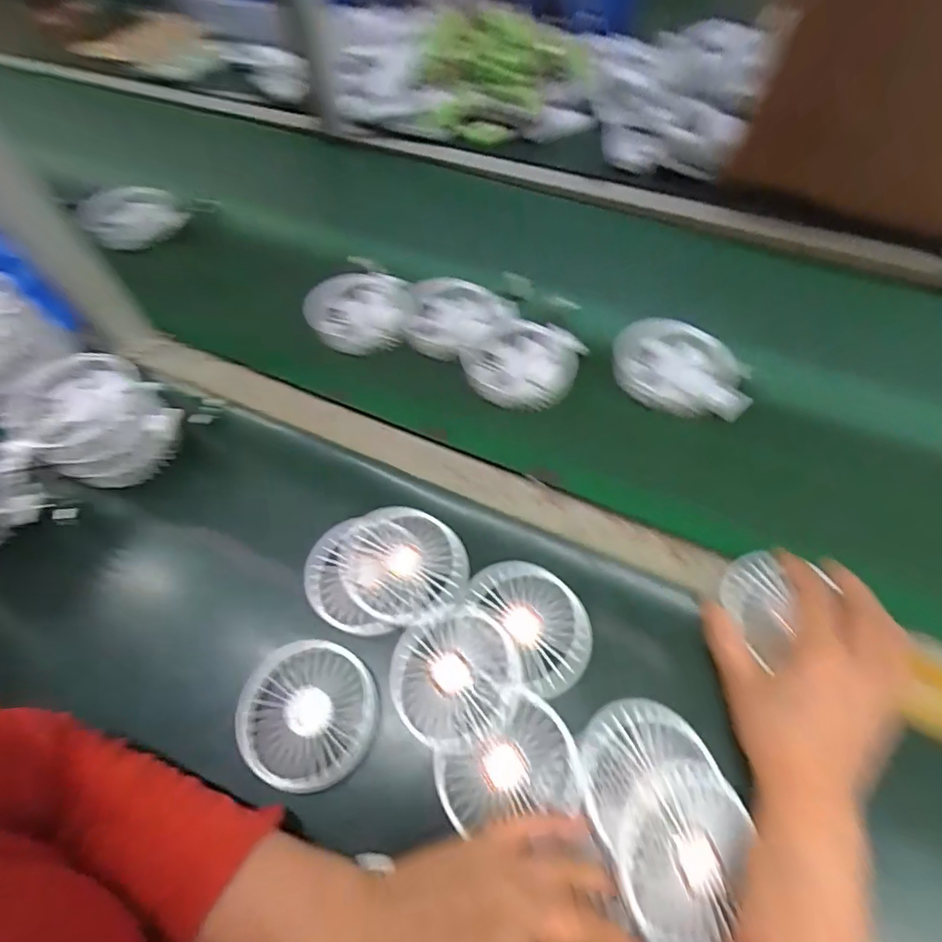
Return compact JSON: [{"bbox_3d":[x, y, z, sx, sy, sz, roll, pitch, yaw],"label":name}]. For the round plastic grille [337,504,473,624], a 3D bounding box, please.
[{"bbox_3d":[-0.052,0.071,0.398,0.093,0.015,0.091,-1,58,2],"label":"round plastic grille"}]

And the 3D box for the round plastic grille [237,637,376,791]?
[{"bbox_3d":[-0.112,0.166,0.357,0.092,0.014,0.090,-1,58,2],"label":"round plastic grille"}]

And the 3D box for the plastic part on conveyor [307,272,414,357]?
[{"bbox_3d":[-0.114,-0.169,0.546,0.099,0.045,0.097,6,59,6],"label":"plastic part on conveyor"}]

